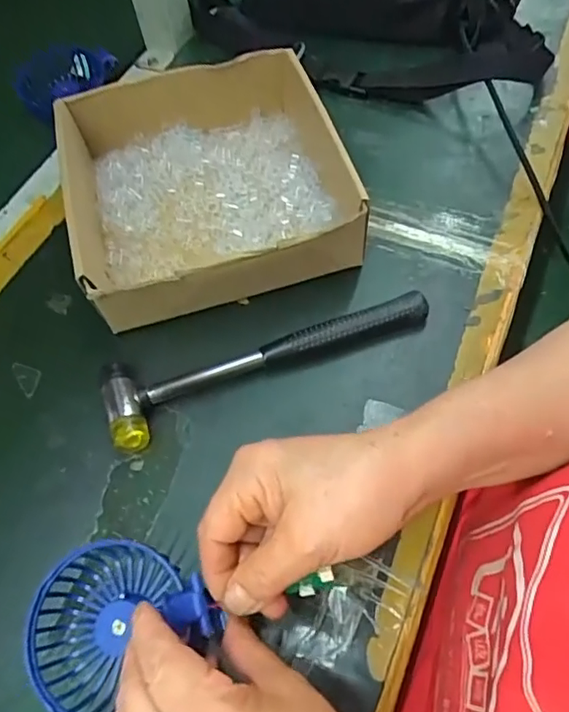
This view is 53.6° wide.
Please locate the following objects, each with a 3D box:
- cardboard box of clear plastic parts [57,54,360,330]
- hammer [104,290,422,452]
[{"bbox_3d":[-0.063,-0.142,0.449,0.204,0.063,0.214,-18,59,-5],"label":"cardboard box of clear plastic parts"},{"bbox_3d":[-0.011,-0.001,0.406,0.235,0.028,0.056,-23,60,-8],"label":"hammer"}]

